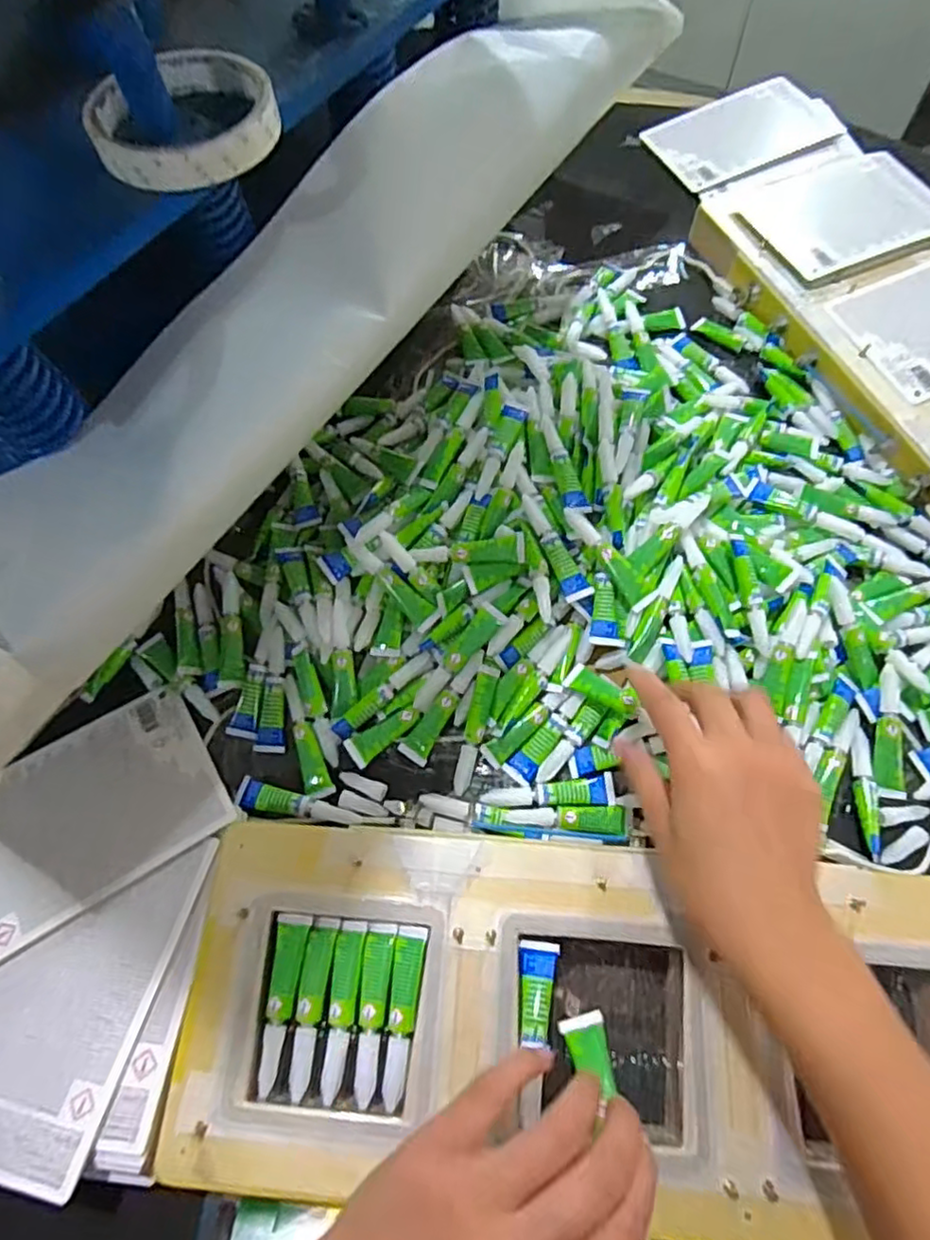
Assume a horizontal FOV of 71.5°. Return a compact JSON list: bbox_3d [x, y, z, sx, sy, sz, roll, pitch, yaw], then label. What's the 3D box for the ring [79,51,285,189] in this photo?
[{"bbox_3d":[-0.136,-0.242,0.313,0.081,0.020,0.082,-1,64,2],"label":"ring"}]

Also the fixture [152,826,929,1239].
[{"bbox_3d":[0.069,0.210,0.344,0.421,0.044,0.165,3,64,2],"label":"fixture"}]

